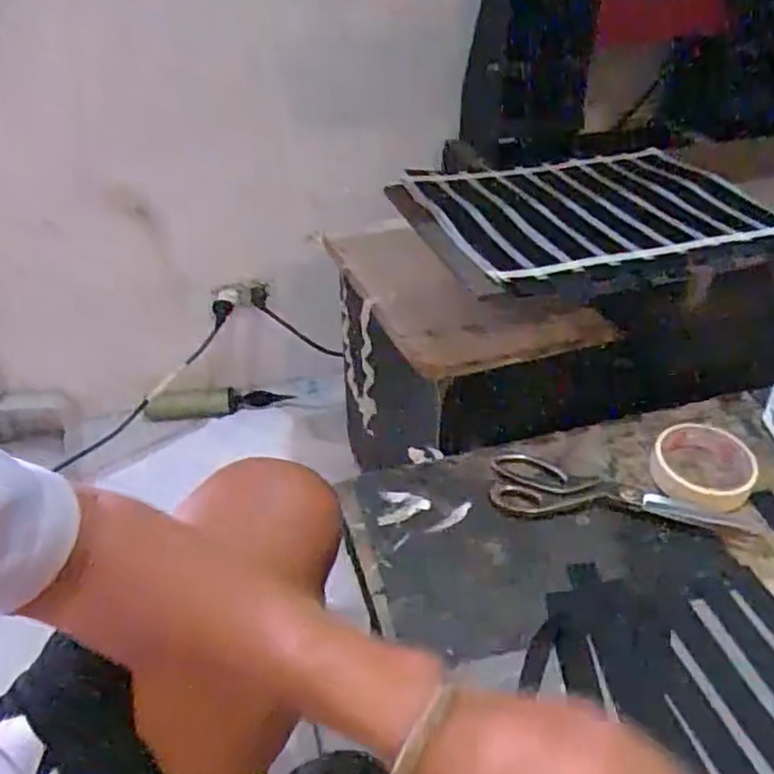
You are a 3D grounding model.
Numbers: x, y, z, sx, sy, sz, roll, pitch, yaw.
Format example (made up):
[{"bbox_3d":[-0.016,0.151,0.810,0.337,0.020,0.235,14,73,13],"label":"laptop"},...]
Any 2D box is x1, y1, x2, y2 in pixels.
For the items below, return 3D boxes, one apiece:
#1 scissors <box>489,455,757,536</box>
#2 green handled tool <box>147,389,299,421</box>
[{"bbox_3d":[0.202,0.096,0.614,0.215,0.010,0.061,5,39,9],"label":"scissors"},{"bbox_3d":[-0.321,0.026,1.324,0.271,0.041,0.042,-7,38,-7],"label":"green handled tool"}]

